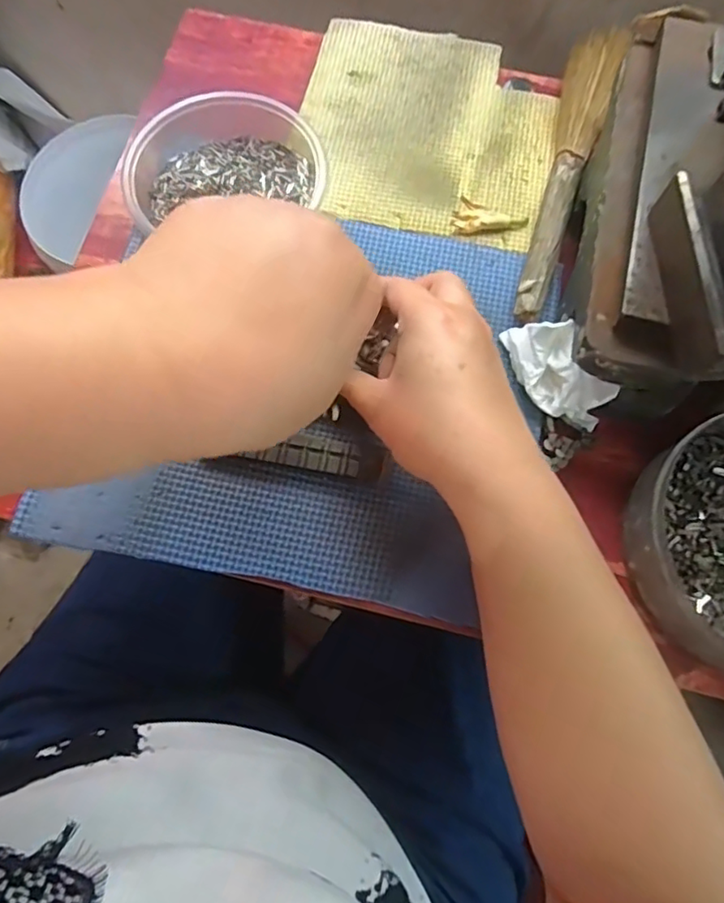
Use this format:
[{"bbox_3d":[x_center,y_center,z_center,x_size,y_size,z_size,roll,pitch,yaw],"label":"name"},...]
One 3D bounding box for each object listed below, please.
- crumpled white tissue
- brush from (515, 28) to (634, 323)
[{"bbox_3d":[0.108,-0.046,0.325,0.031,0.040,0.070,-26,76,-8],"label":"crumpled white tissue"},{"bbox_3d":[0.130,-0.183,0.374,0.031,0.023,0.229,19,74,5],"label":"brush"}]

